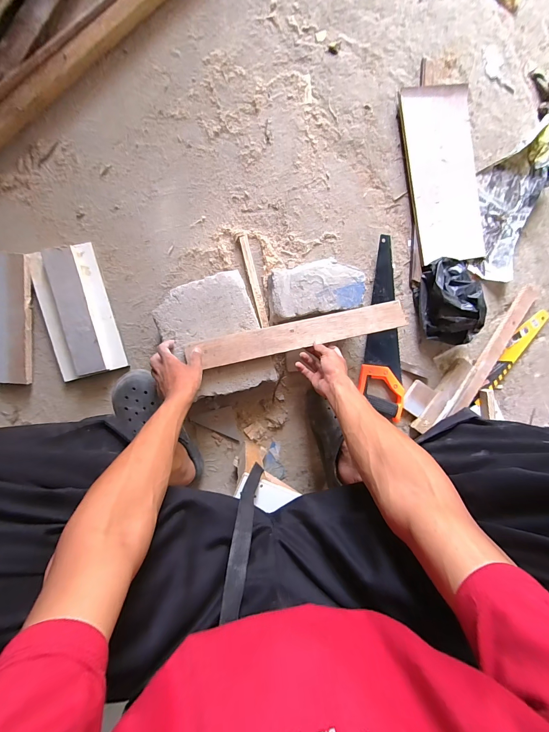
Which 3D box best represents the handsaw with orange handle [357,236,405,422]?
[{"bbox_3d":[0.283,-0.085,0.730,0.118,0.024,0.421,7,92,-7],"label":"handsaw with orange handle"}]

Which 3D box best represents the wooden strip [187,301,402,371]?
[{"bbox_3d":[0.065,-0.069,0.632,0.436,0.019,0.059,-12,94,-5],"label":"wooden strip"}]

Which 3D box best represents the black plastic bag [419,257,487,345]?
[{"bbox_3d":[0.419,-0.154,0.706,0.135,0.099,0.199,6,92,-7],"label":"black plastic bag"}]

